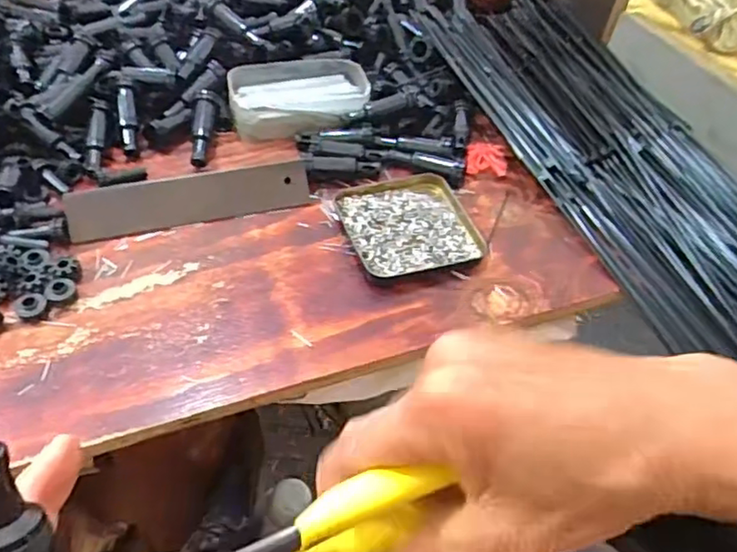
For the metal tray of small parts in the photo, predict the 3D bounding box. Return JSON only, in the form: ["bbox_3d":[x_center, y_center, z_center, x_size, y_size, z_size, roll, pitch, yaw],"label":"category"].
[{"bbox_3d":[0.030,-0.041,0.485,0.096,0.009,0.095,-14,52,-17],"label":"metal tray of small parts"}]

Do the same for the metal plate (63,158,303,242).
[{"bbox_3d":[-0.131,-0.059,0.471,0.173,0.007,0.038,-12,93,-15],"label":"metal plate"}]

